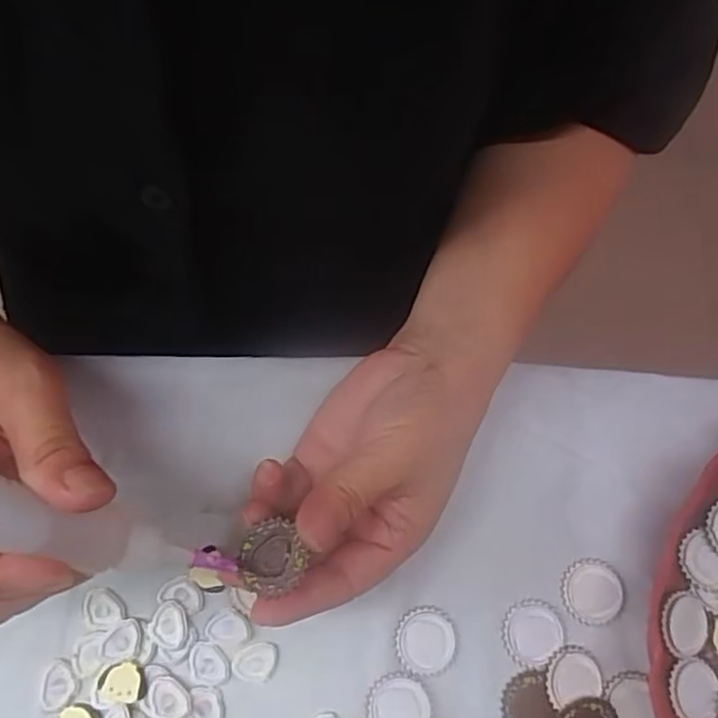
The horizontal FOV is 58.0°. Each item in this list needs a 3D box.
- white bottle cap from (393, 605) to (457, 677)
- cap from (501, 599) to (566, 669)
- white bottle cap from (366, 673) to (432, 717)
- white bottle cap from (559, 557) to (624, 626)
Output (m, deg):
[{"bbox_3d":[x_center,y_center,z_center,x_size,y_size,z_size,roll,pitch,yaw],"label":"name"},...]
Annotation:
[{"bbox_3d":[0.030,0.127,0.290,0.028,0.004,0.028,0,73,-2],"label":"white bottle cap"},{"bbox_3d":[0.078,0.124,0.294,0.028,0.004,0.025,-38,78,-12],"label":"cap"},{"bbox_3d":[0.017,0.152,0.280,0.027,0.006,0.028,0,73,-2],"label":"white bottle cap"},{"bbox_3d":[0.108,0.108,0.300,0.028,0.004,0.029,0,73,-2],"label":"white bottle cap"}]

